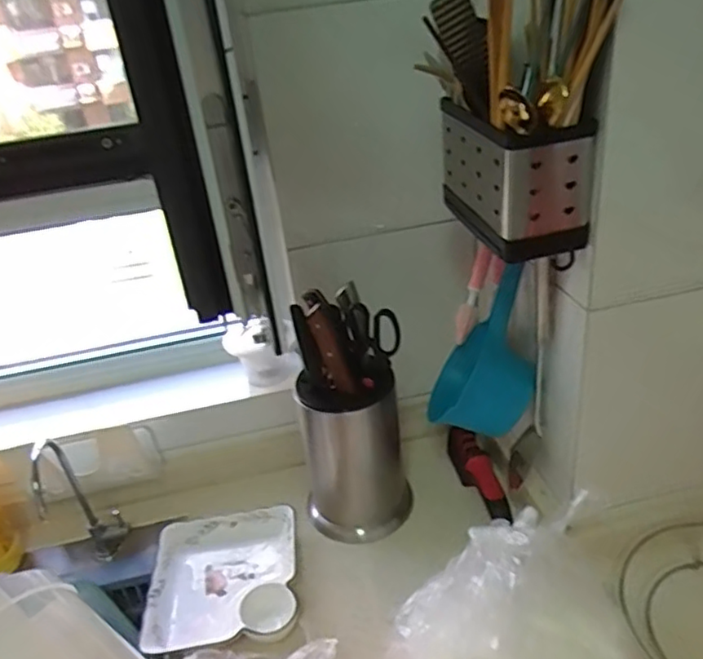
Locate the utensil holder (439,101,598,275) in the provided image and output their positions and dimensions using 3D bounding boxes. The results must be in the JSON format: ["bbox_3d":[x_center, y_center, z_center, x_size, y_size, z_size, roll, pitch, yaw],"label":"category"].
[{"bbox_3d":[0.163,-0.157,0.659,0.106,0.146,0.175,-10,30,-6],"label":"utensil holder"}]

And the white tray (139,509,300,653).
[{"bbox_3d":[-0.168,0.340,0.847,0.193,0.044,0.202,-9,30,-2],"label":"white tray"}]

